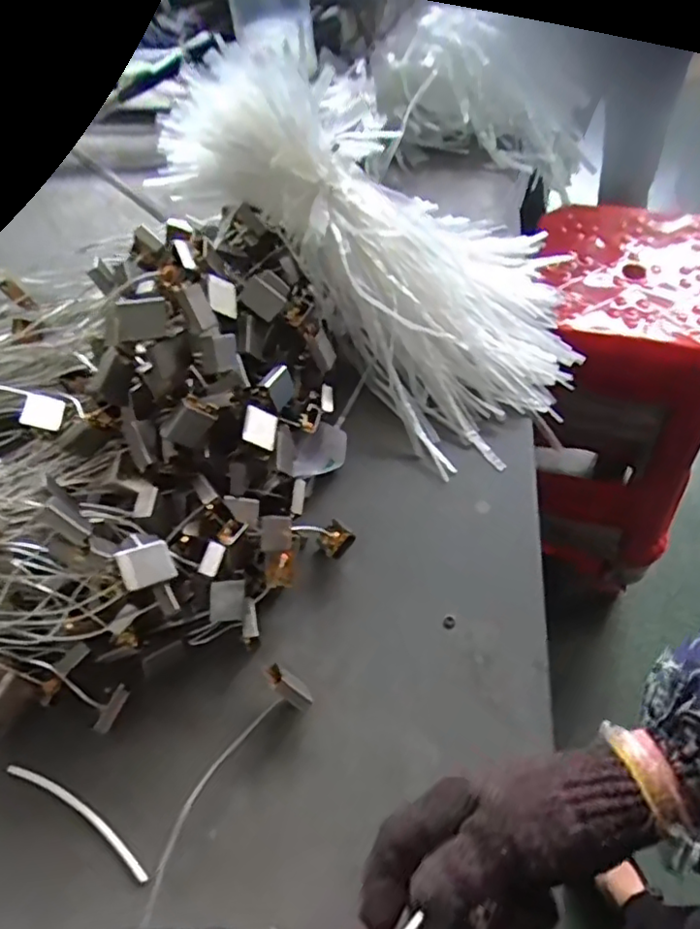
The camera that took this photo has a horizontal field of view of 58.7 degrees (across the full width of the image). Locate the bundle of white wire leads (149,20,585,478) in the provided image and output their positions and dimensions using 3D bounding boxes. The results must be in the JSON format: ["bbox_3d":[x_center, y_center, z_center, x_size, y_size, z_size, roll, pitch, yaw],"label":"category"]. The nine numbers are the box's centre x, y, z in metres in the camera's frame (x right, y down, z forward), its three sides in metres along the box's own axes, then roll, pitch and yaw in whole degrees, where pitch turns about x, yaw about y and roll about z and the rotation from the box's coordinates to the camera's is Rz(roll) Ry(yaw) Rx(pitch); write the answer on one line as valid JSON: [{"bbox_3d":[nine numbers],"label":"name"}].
[{"bbox_3d":[0.042,-0.221,0.605,0.433,0.148,0.312,39,62,-15],"label":"bundle of white wire leads"}]

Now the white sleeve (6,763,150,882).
[{"bbox_3d":[-0.189,0.246,0.436,0.130,0.004,0.013,27,63,18],"label":"white sleeve"}]

